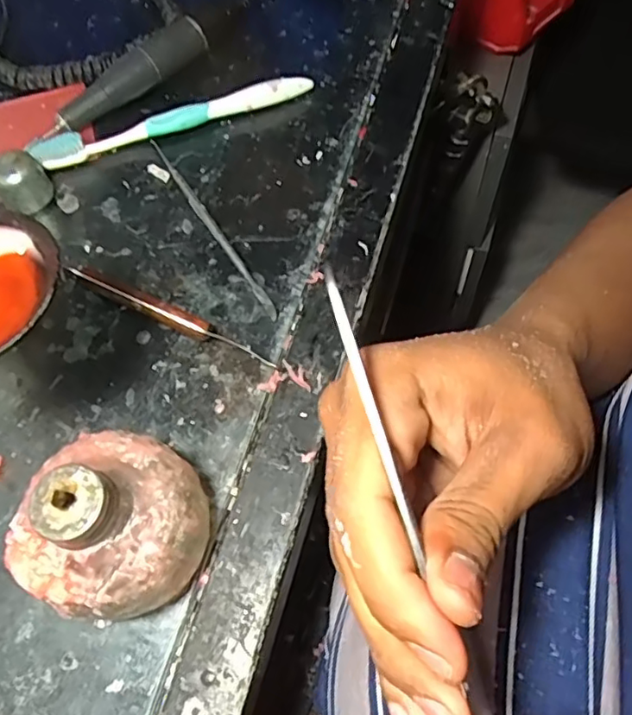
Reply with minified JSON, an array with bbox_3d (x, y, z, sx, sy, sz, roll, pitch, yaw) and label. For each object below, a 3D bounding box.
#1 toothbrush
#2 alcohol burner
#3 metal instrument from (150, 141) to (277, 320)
[{"bbox_3d":[-0.093,-0.156,0.393,0.185,0.016,0.014,-17,64,-5],"label":"toothbrush"},{"bbox_3d":[-0.081,0.070,0.249,0.067,0.071,0.070,-2,64,3],"label":"alcohol burner"},{"bbox_3d":[-0.064,-0.081,0.357,0.005,0.006,0.155,-31,66,-11],"label":"metal instrument"}]

